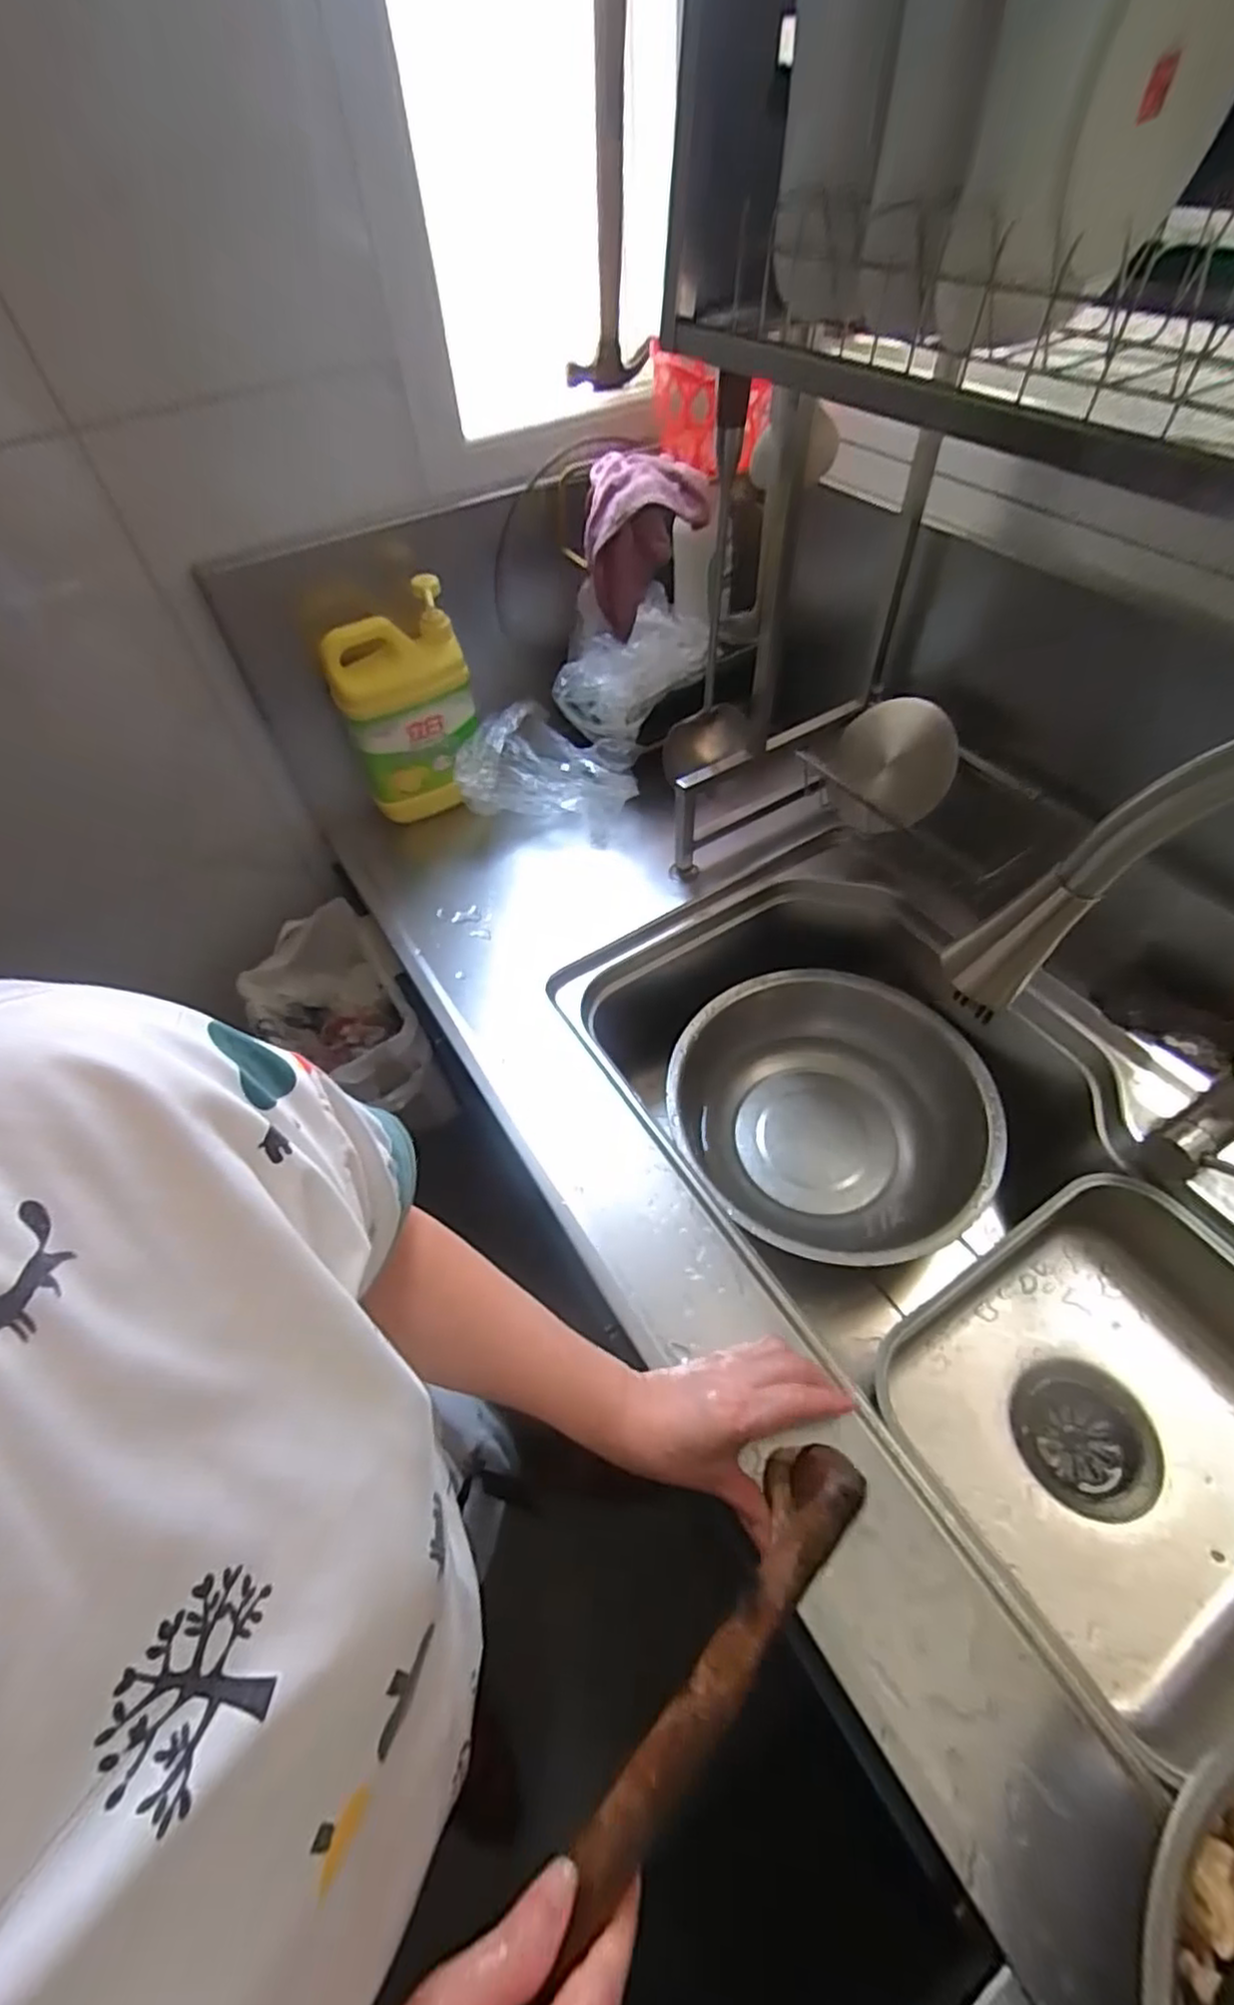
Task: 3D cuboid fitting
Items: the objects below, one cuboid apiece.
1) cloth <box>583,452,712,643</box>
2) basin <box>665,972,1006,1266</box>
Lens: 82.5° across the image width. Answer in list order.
[{"bbox_3d":[0.026,-0.473,0.730,0.120,0.139,0.086,15,56,15],"label":"cloth"},{"bbox_3d":[0.233,0.129,0.794,0.310,0.122,0.326,-2,53,3],"label":"basin"}]

